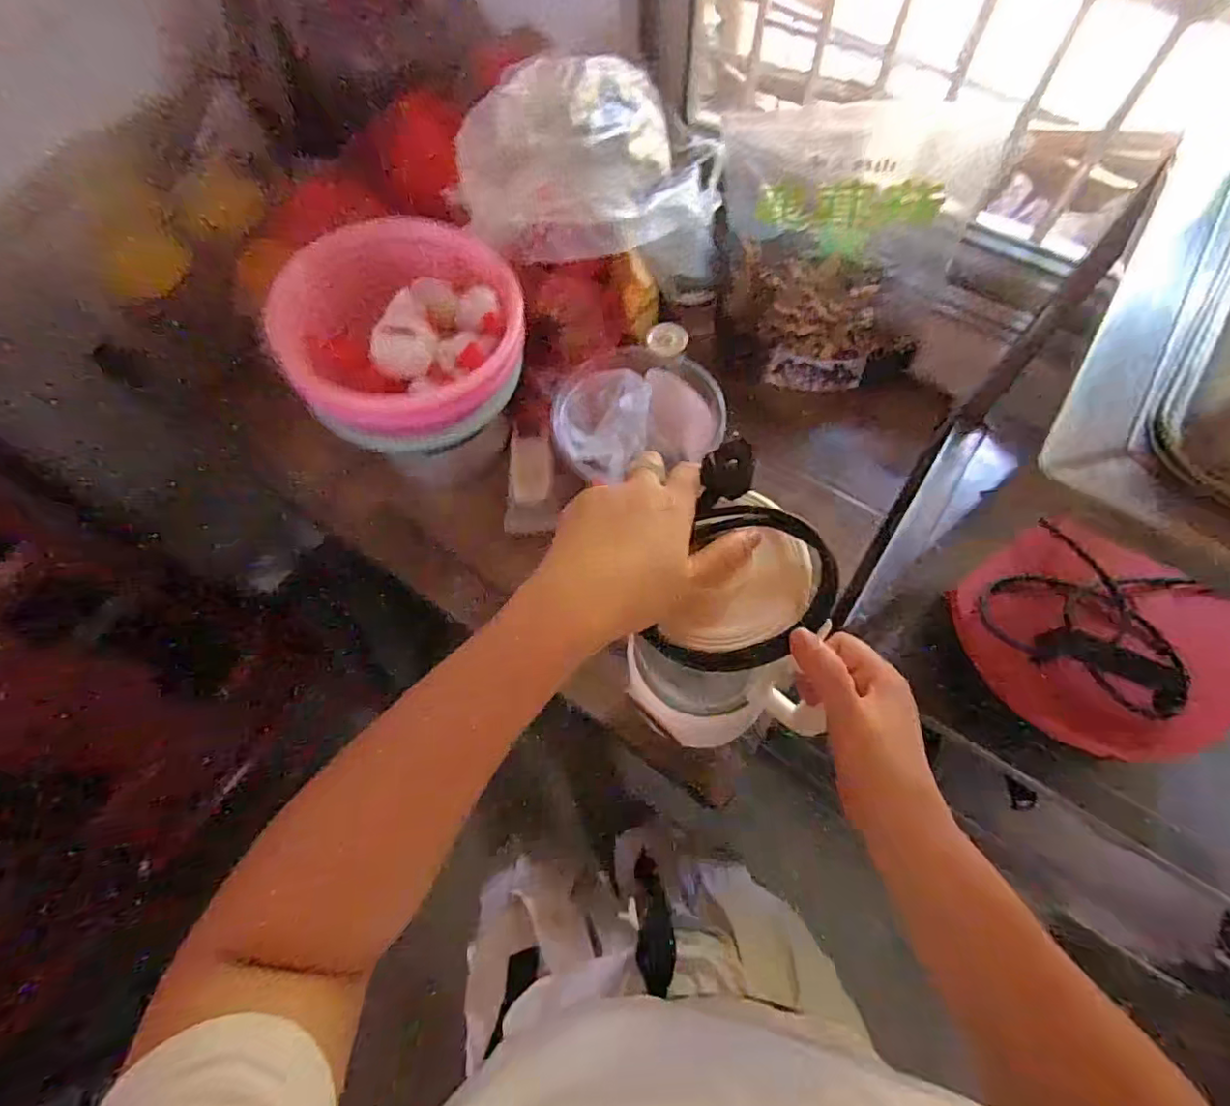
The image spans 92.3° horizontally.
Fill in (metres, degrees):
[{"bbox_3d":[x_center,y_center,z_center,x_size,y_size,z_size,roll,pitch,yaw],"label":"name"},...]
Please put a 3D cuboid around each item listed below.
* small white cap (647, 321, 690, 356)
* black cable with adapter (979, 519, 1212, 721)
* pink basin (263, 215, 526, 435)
[{"bbox_3d":[0.069,-0.280,0.771,0.053,0.020,0.039,15,67,8],"label":"small white cap"},{"bbox_3d":[0.470,0.064,0.573,0.189,0.020,0.129,26,101,13],"label":"black cable with adapter"},{"bbox_3d":[-0.248,-0.270,0.676,0.260,0.098,0.260,-1,65,1],"label":"pink basin"}]

